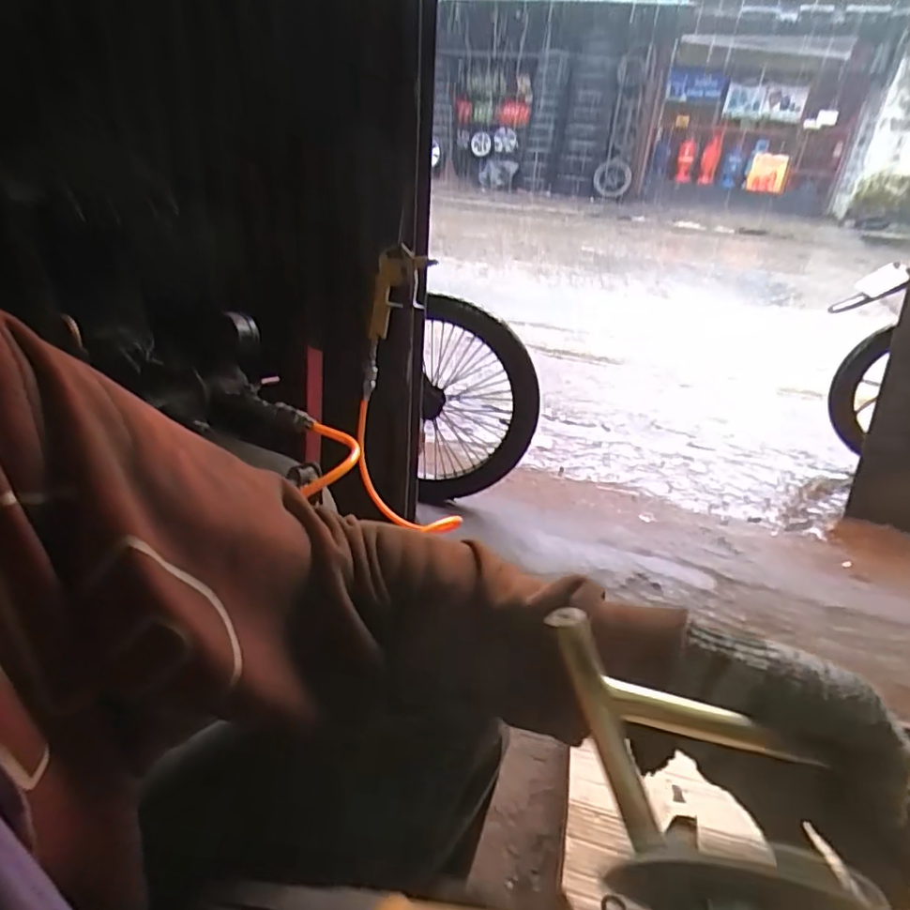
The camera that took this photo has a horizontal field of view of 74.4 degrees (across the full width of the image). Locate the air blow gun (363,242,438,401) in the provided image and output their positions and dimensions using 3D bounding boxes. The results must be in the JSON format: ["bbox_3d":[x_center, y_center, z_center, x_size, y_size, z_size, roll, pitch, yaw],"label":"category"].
[{"bbox_3d":[-0.081,-0.184,0.838,0.096,0.196,0.026,-3,28,-16],"label":"air blow gun"}]

